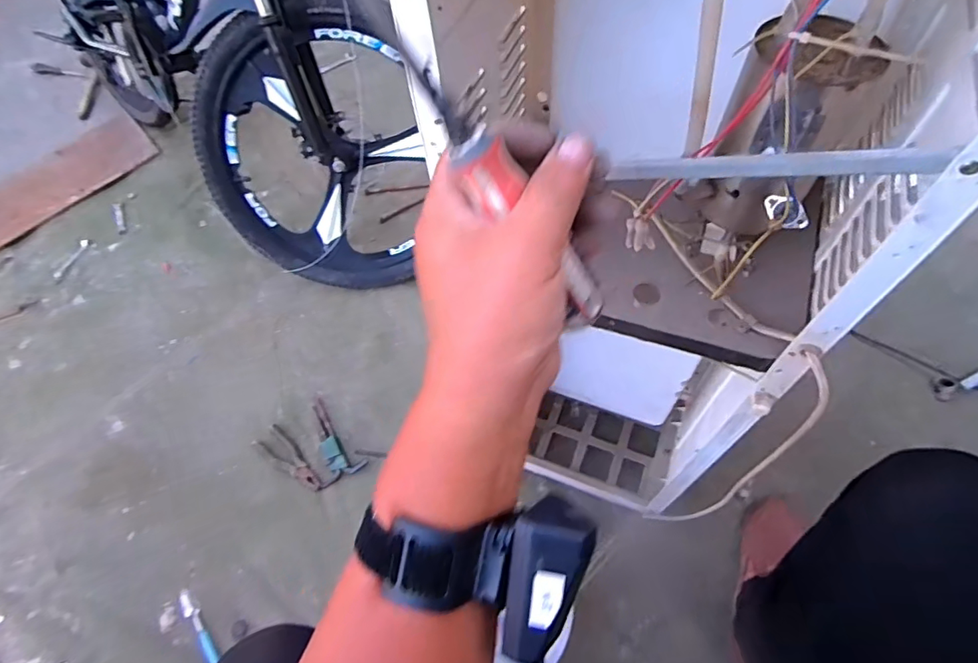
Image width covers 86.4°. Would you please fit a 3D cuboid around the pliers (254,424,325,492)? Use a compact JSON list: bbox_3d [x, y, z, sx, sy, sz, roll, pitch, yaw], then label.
[{"bbox_3d":[-0.375,0.241,0.987,0.171,0.022,0.052,36,73,21],"label":"pliers"}]

